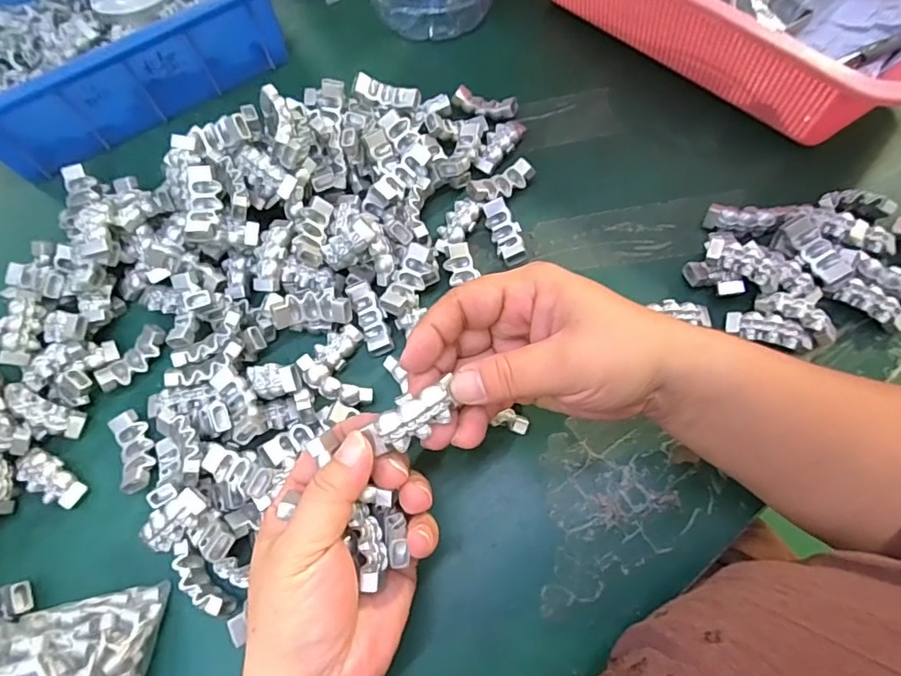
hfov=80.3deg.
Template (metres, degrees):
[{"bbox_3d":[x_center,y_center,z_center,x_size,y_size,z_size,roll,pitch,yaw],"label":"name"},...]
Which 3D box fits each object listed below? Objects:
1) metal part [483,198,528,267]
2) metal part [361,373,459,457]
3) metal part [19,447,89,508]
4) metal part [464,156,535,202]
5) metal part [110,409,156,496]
[{"bbox_3d":[0.037,-0.071,0.357,0.018,0.011,0.047,-20,70,-6],"label":"metal part"},{"bbox_3d":[-0.016,0.036,0.237,0.041,0.010,0.016,-33,72,-5],"label":"metal part"},{"bbox_3d":[-0.234,0.081,0.311,0.044,0.011,0.021,30,73,12],"label":"metal part"},{"bbox_3d":[0.035,-0.108,0.368,0.047,0.008,0.020,-19,70,-5],"label":"metal part"},{"bbox_3d":[-0.185,0.066,0.313,0.018,0.012,0.046,-22,70,-6],"label":"metal part"}]

